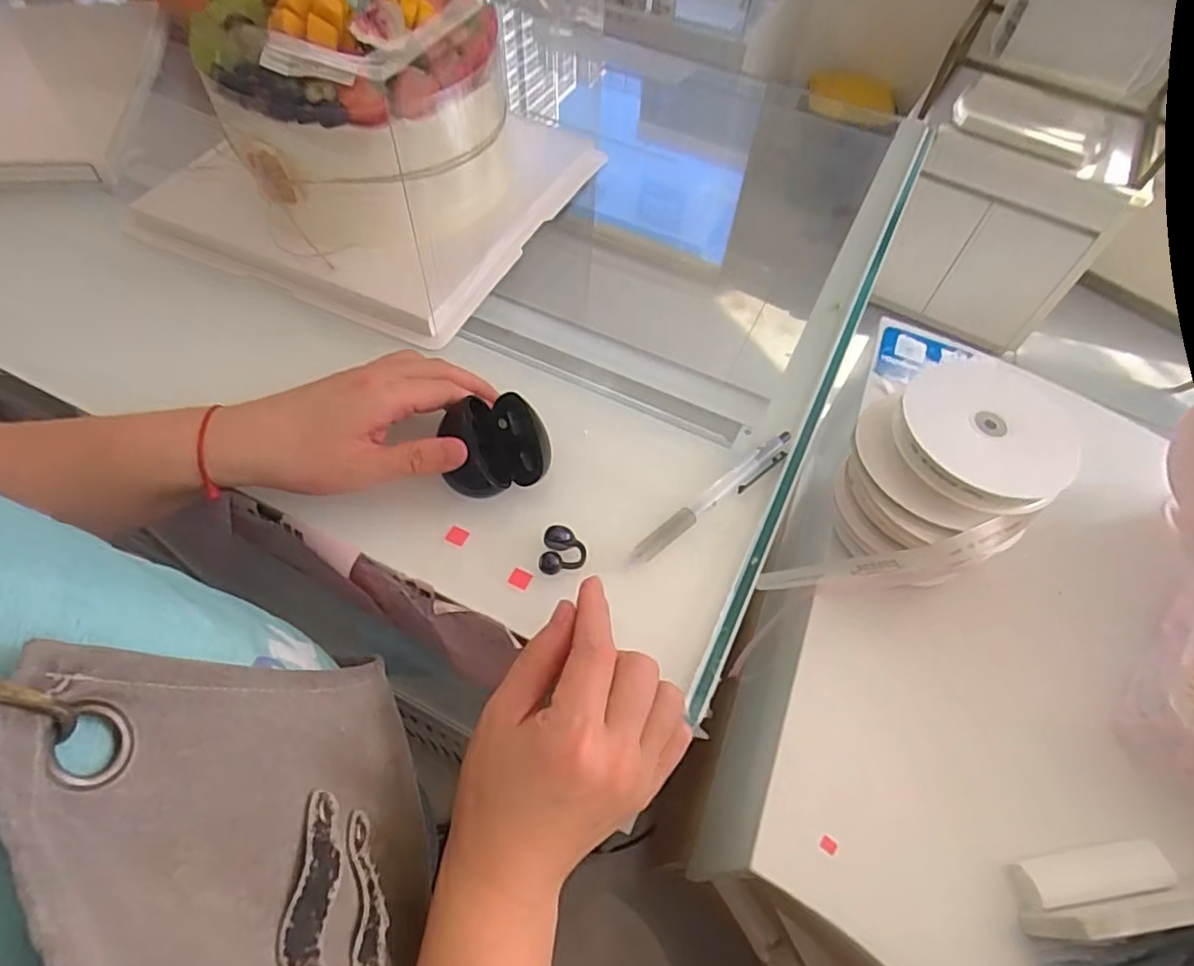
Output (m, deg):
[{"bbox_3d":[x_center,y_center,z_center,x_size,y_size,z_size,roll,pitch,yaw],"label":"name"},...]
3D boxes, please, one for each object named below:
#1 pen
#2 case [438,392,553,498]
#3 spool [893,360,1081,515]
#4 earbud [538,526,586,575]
[{"bbox_3d":[0.071,0.009,0.378,0.137,0.010,0.012,-35,65,-23],"label":"pen"},{"bbox_3d":[-0.060,-0.024,0.373,0.063,0.028,0.055,-22,61,-16],"label":"case"},{"bbox_3d":[0.326,-0.044,0.525,0.140,0.032,0.129,1,57,-2],"label":"spool"},{"bbox_3d":[-0.019,0.039,0.353,0.024,0.015,0.024,1,57,-2],"label":"earbud"}]

